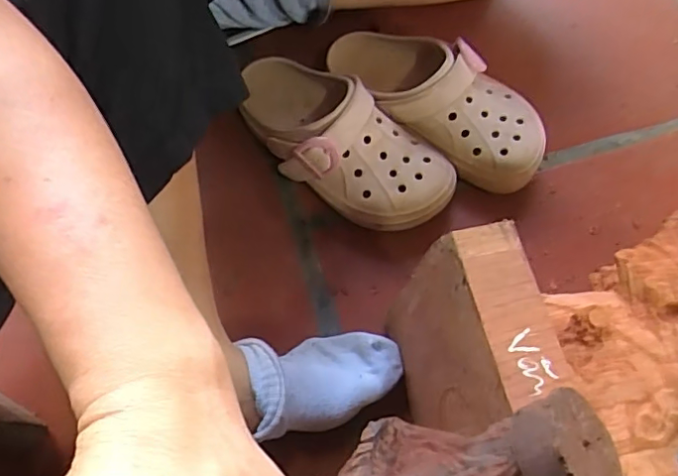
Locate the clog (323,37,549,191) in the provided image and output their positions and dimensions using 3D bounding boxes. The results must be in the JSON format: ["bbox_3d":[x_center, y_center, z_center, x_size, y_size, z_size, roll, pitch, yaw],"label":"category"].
[{"bbox_3d":[0.095,-0.143,0.570,0.243,0.085,0.099,31,73,11],"label":"clog"}]

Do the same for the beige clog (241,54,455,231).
[{"bbox_3d":[-0.006,-0.098,0.555,0.241,0.089,0.104,38,74,13],"label":"beige clog"}]

